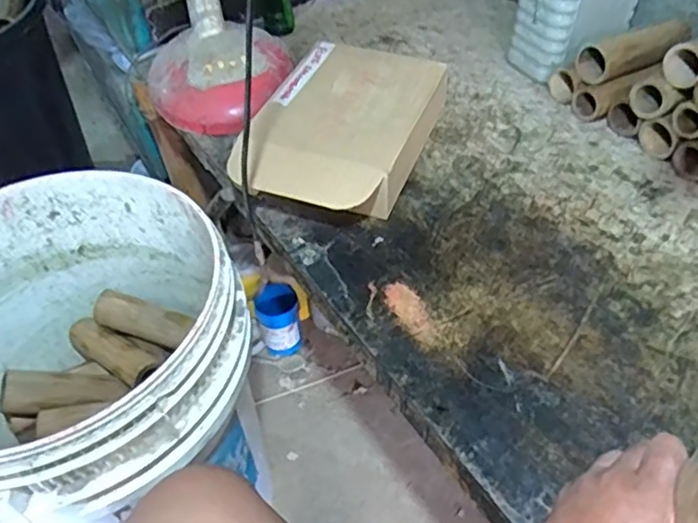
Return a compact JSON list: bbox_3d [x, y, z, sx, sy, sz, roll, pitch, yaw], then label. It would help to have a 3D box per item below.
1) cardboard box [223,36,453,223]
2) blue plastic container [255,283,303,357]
[{"bbox_3d":[-0.010,-0.166,0.845,0.207,0.087,0.317,17,48,17],"label":"cardboard box"},{"bbox_3d":[-0.143,0.122,1.283,0.081,0.135,0.088,-1,45,1],"label":"blue plastic container"}]

